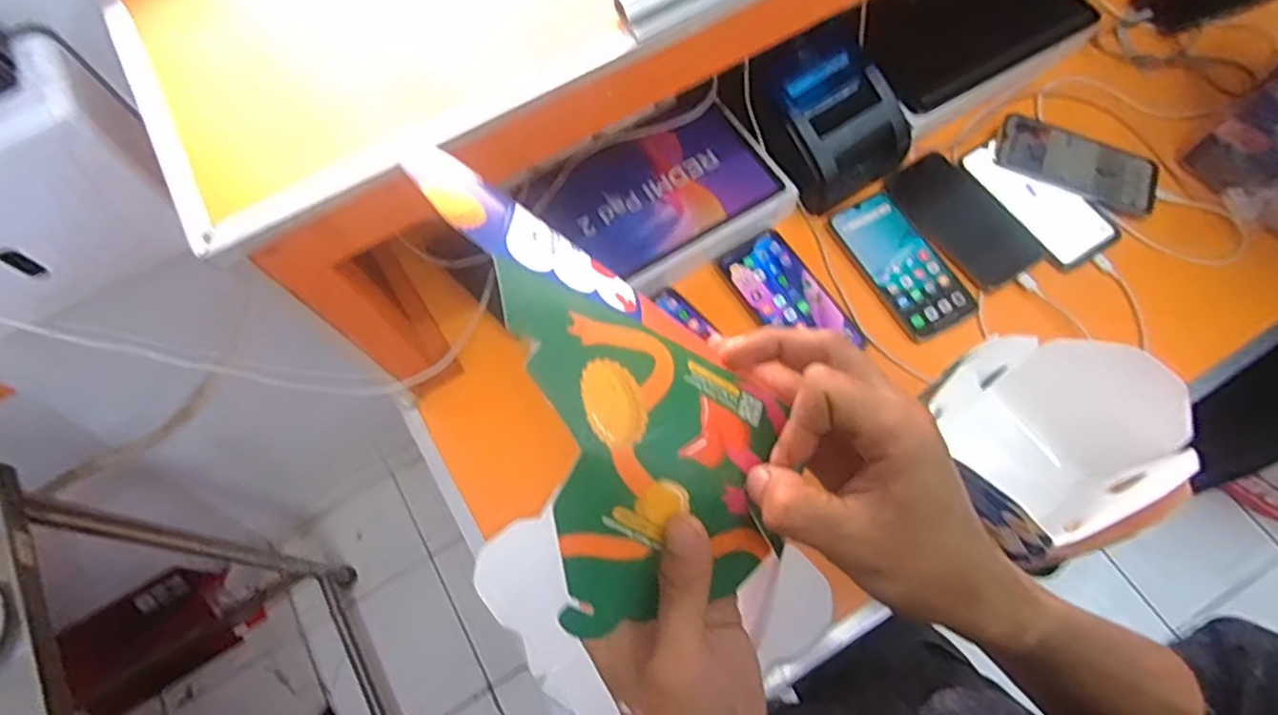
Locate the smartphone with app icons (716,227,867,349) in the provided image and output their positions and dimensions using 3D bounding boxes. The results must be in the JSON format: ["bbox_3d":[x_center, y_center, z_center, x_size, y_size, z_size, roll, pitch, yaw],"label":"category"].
[{"bbox_3d":[0.155,-0.063,0.716,0.076,0.010,0.153,-32,69,-10],"label":"smartphone with app icons"}]

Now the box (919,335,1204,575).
[{"bbox_3d":[0.244,0.056,0.429,0.126,0.104,0.117,42,75,18],"label":"box"}]

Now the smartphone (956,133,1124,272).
[{"bbox_3d":[0.425,-0.172,0.733,0.073,0.014,0.166,-36,73,4],"label":"smartphone"}]

